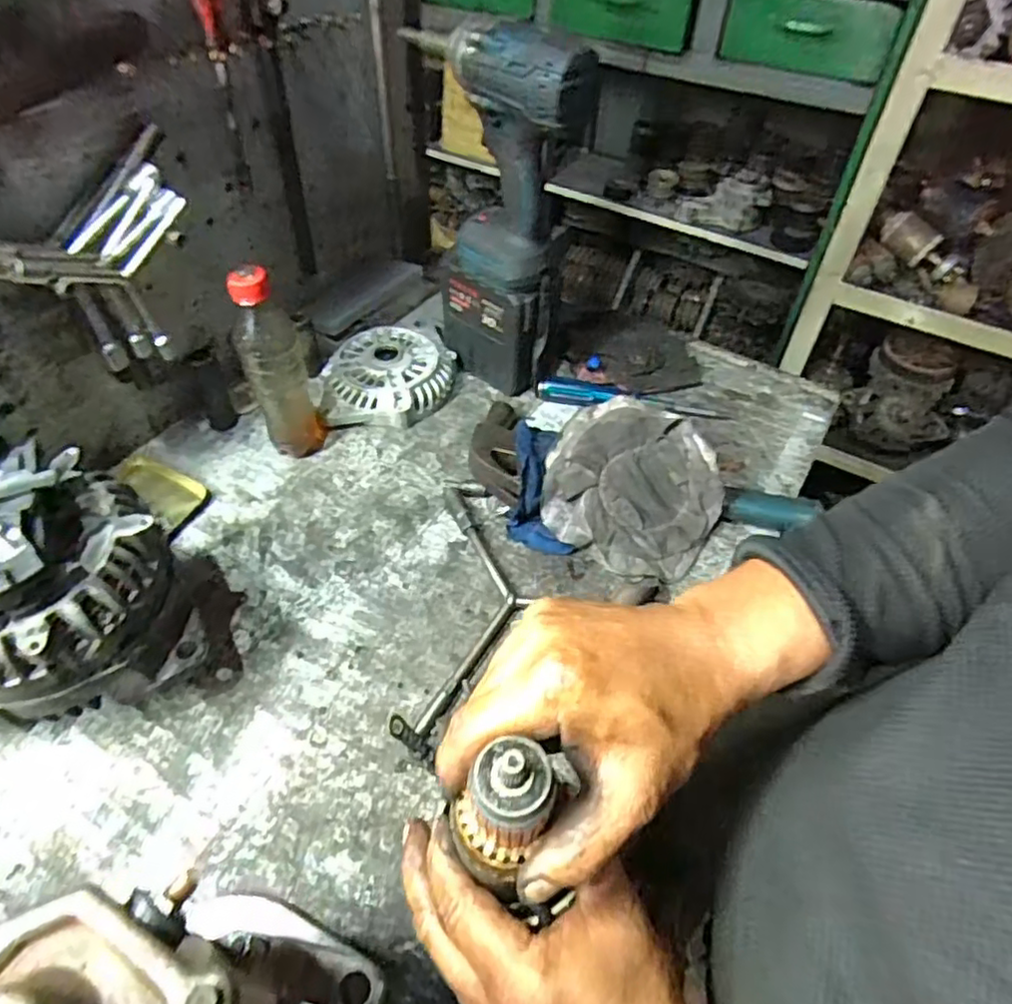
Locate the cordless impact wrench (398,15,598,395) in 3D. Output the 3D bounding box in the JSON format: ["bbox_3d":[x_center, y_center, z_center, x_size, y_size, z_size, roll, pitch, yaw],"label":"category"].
[{"bbox_3d":[-0.005,-0.262,0.628,0.081,0.320,0.183,-27,55,-23],"label":"cordless impact wrench"}]

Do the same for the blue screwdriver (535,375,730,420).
[{"bbox_3d":[0.137,-0.114,0.711,0.204,0.029,0.032,10,50,7],"label":"blue screwdriver"}]

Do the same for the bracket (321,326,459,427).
[{"bbox_3d":[-0.125,-0.136,0.717,0.141,0.039,0.131,-2,49,-4],"label":"bracket"}]

